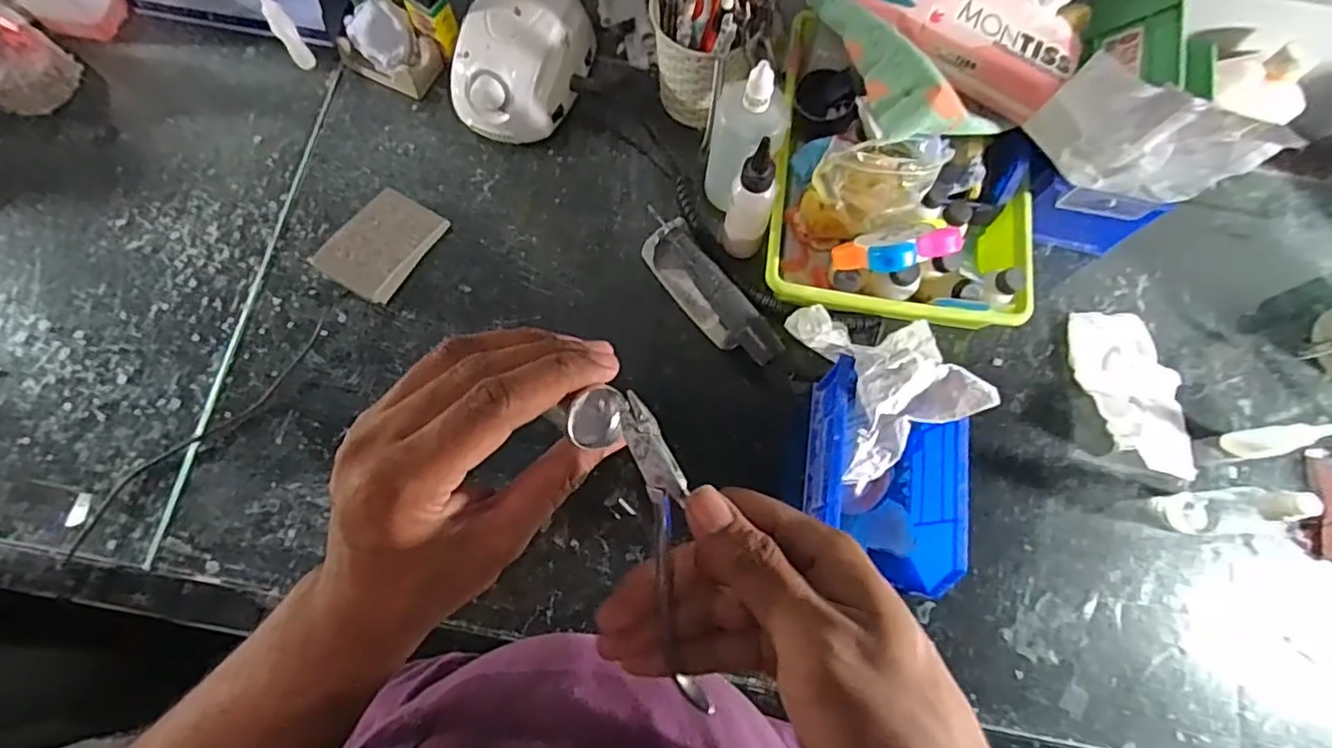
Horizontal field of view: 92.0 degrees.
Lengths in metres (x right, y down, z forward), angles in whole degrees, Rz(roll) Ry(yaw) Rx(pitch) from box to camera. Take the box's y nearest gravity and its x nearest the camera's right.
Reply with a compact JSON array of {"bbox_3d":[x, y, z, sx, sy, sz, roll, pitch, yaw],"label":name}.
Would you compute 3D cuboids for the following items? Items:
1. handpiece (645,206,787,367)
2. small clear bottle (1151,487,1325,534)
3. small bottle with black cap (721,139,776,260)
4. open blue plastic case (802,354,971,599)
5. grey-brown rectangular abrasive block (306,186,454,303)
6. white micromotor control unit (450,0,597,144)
[{"bbox_3d":[0.035,-0.073,0.573,0.041,0.052,0.170,-35,78,-11],"label":"handpiece"},{"bbox_3d":[0.442,0.105,0.498,0.035,0.113,0.035,-2,74,-2],"label":"small clear bottle"},{"bbox_3d":[0.071,-0.142,0.533,0.036,0.135,0.030,17,74,3],"label":"small bottle with black cap"},{"bbox_3d":[0.169,0.084,0.509,0.097,0.091,0.160,6,74,0],"label":"open blue plastic case"},{"bbox_3d":[-0.258,-0.116,0.582,0.072,0.025,0.100,27,67,9],"label":"grey-brown rectangular abrasive block"},{"bbox_3d":[-0.141,-0.299,0.615,0.108,0.084,0.141,25,75,6],"label":"white micromotor control unit"}]

